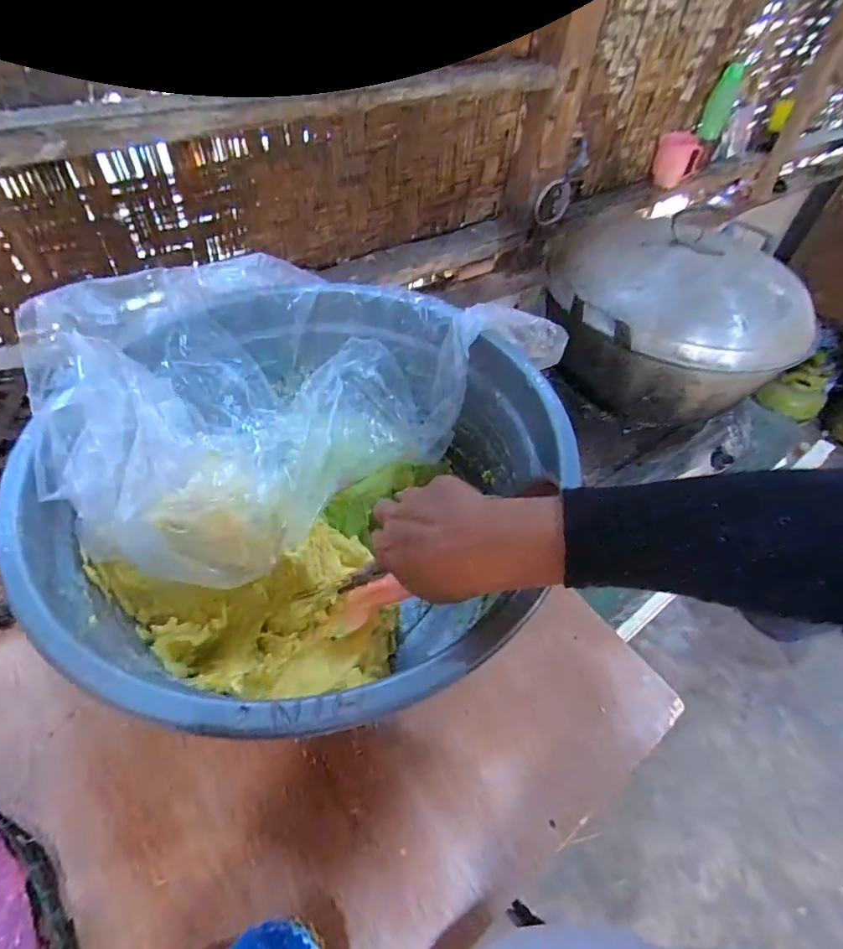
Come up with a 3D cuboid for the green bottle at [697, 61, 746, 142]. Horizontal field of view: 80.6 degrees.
[{"bbox_3d":[0.814,-1.006,1.341,0.048,0.190,0.091,29,15,21],"label":"green bottle"}]

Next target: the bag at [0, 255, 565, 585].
[{"bbox_3d":[-0.121,-0.098,0.490,0.293,0.126,0.456,39,57,24],"label":"bag"}]

